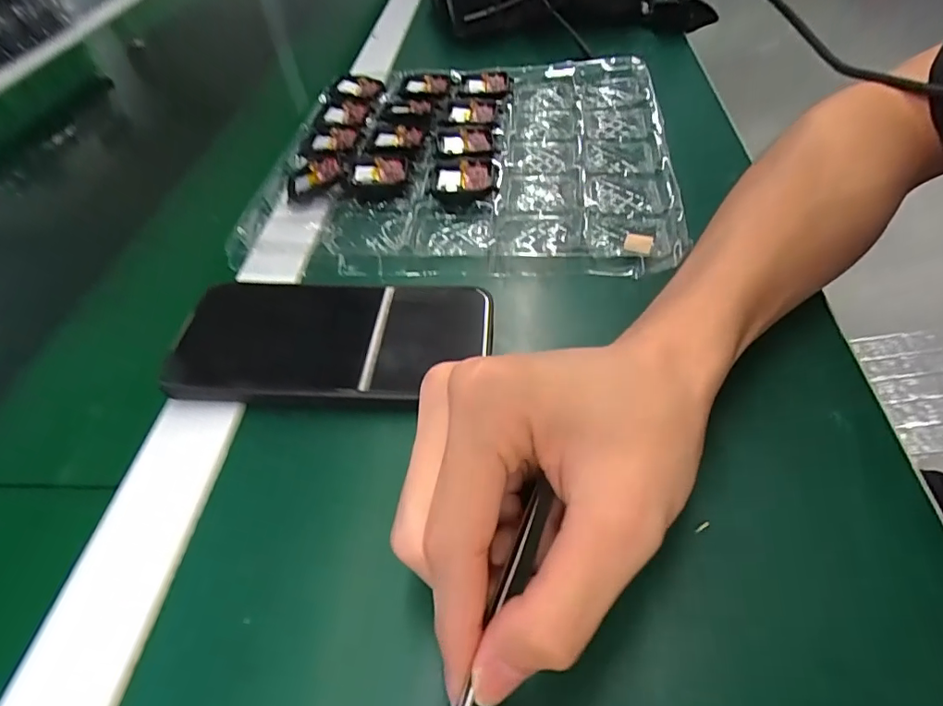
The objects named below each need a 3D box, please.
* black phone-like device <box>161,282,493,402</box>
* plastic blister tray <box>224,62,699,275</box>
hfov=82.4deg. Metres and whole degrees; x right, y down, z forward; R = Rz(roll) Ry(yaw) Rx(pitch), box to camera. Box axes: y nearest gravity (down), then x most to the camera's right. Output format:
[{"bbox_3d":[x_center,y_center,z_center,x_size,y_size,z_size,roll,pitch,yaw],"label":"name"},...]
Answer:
[{"bbox_3d":[-0.070,-0.011,0.279,0.156,0.012,0.080,-1,48,5],"label":"black phone-like device"},{"bbox_3d":[-0.002,-0.150,0.401,0.280,0.019,0.261,1,49,7],"label":"plastic blister tray"}]

